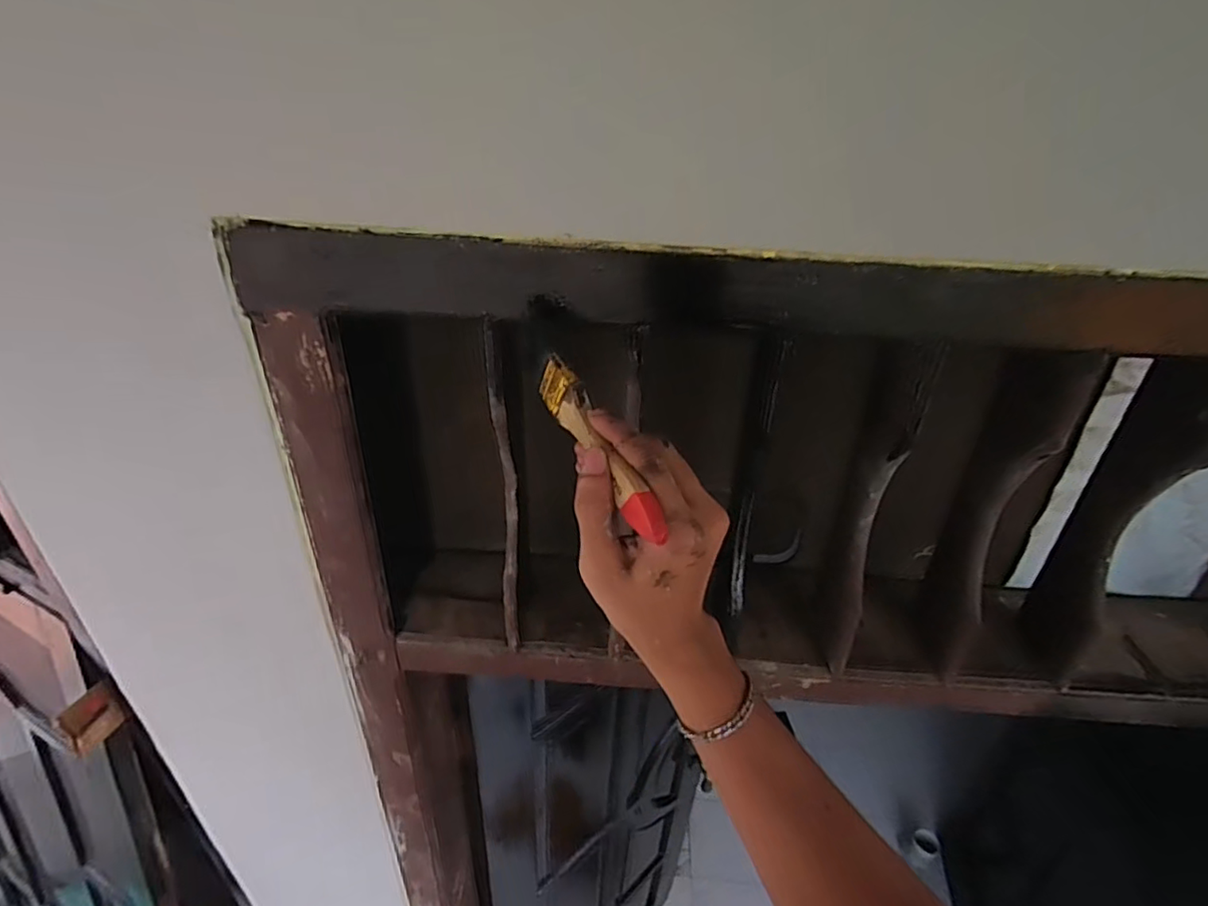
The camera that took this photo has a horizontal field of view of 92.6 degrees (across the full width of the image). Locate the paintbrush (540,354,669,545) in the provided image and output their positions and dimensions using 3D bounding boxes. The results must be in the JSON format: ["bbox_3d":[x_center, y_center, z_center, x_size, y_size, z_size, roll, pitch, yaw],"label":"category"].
[{"bbox_3d":[-0.003,-0.004,0.313,0.012,0.026,0.124,-14,54,-26],"label":"paintbrush"}]

